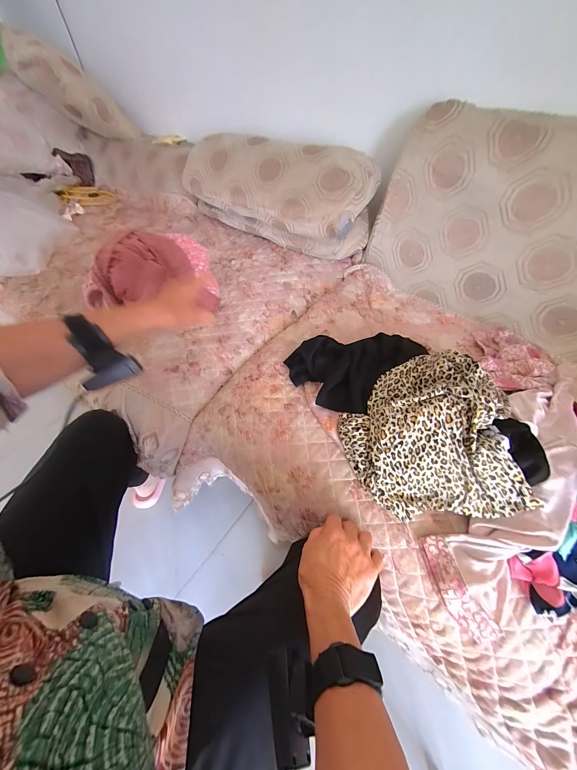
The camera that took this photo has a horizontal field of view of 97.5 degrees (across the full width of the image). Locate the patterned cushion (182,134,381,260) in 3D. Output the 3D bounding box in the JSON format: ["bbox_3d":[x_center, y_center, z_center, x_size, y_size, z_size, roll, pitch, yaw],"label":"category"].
[{"bbox_3d":[-0.040,-0.630,0.826,0.608,0.244,0.236,27,59,18],"label":"patterned cushion"}]

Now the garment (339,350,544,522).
[{"bbox_3d":[0.215,0.076,0.402,0.218,0.124,0.254,-11,55,-8],"label":"garment"}]

